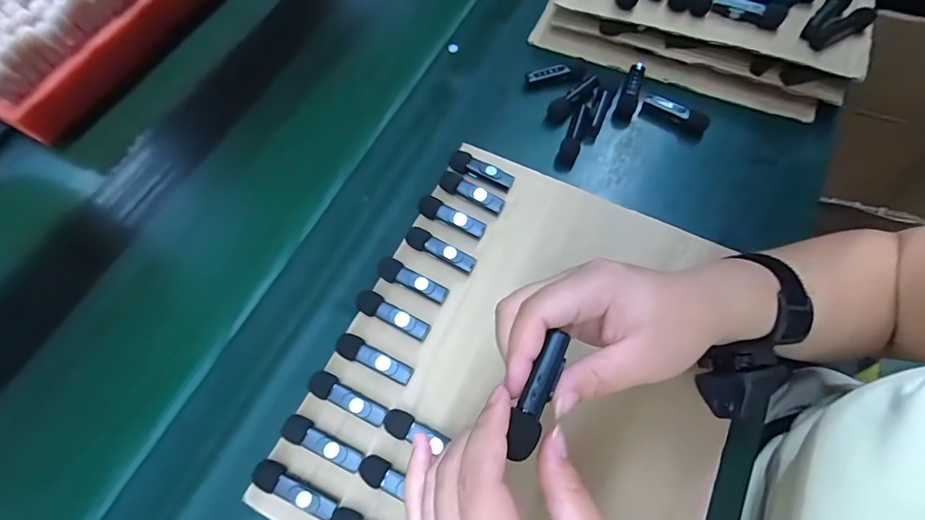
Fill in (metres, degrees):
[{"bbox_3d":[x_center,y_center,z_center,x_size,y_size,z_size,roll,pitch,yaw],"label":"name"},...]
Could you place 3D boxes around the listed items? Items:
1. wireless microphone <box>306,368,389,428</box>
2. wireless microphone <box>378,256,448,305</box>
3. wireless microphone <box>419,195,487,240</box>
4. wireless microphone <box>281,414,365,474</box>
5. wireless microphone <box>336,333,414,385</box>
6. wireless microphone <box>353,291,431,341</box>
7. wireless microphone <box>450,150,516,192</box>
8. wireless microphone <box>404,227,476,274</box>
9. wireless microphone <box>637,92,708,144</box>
[{"bbox_3d":[-0.088,0.105,0.331,0.065,0.009,0.018,25,70,9],"label":"wireless microphone"},{"bbox_3d":[-0.043,0.017,0.365,0.064,0.009,0.019,28,71,10],"label":"wireless microphone"},{"bbox_3d":[-0.010,-0.038,0.388,0.063,0.012,0.019,29,71,10],"label":"wireless microphone"},{"bbox_3d":[-0.103,0.134,0.320,0.064,0.010,0.018,23,70,8],"label":"wireless microphone"},{"bbox_3d":[-0.070,0.078,0.342,0.064,0.010,0.018,26,70,9],"label":"wireless microphone"},{"bbox_3d":[-0.058,0.045,0.354,0.064,0.011,0.019,28,71,10],"label":"wireless microphone"},{"bbox_3d":[0.017,-0.083,0.408,0.063,0.011,0.021,29,71,10],"label":"wireless microphone"},{"bbox_3d":[-0.020,-0.009,0.375,0.064,0.011,0.018,29,71,10],"label":"wireless microphone"},{"bbox_3d":[0.208,-0.140,0.427,0.064,0.018,0.024,33,72,12],"label":"wireless microphone"}]

